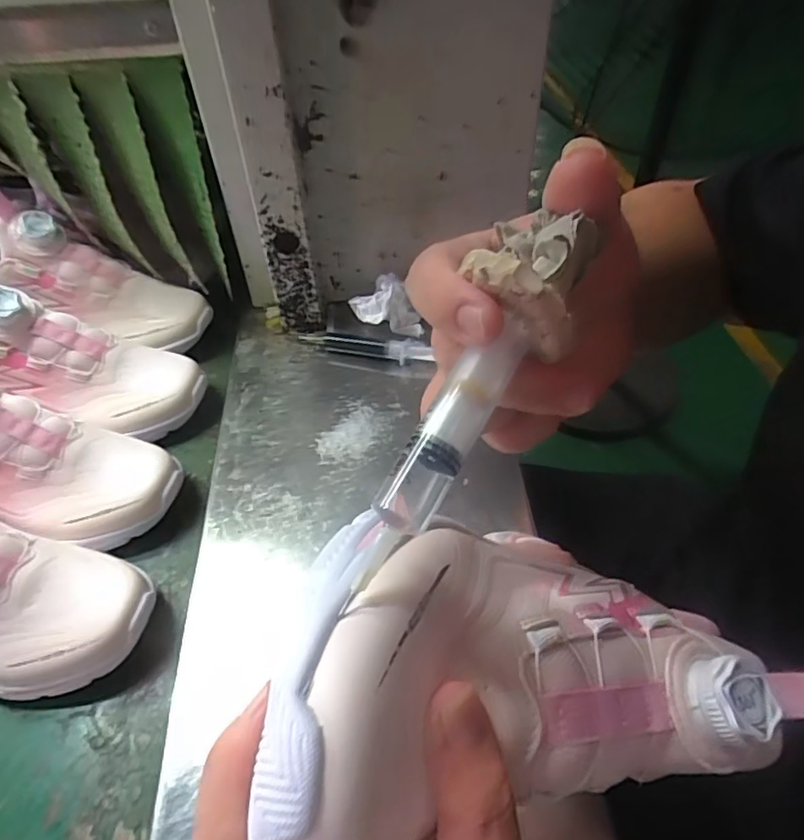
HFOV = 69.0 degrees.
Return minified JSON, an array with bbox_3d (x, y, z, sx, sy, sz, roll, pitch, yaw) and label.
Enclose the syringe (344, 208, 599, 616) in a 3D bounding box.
[{"bbox_3d":[0.017,-0.006,0.164,0.027,0.025,0.119,28,85,21],"label":"syringe"}]

